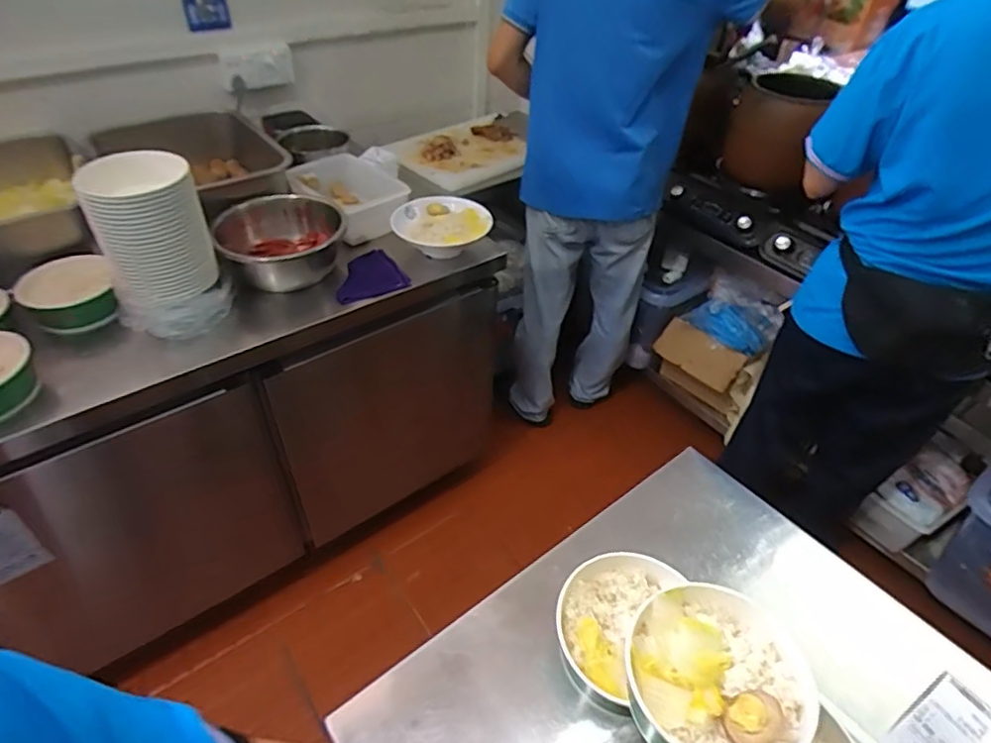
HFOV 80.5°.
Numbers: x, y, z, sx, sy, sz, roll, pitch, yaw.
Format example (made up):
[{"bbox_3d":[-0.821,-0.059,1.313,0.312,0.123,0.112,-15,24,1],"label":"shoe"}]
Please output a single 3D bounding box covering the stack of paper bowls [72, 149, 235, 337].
[{"bbox_3d":[-0.563,-0.213,0.979,0.168,0.309,0.188,-20,47,-23],"label":"stack of paper bowls"}]

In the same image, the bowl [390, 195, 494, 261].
[{"bbox_3d":[-0.103,-0.294,1.228,0.189,0.082,0.174,2,43,-1],"label":"bowl"}]

